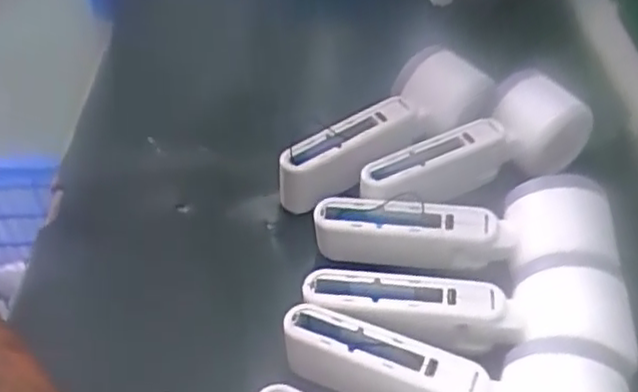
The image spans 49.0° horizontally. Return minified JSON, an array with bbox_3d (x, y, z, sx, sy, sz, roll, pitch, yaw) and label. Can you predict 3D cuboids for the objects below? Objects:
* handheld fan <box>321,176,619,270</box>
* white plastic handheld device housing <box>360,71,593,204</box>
[{"bbox_3d":[0.074,0.021,0.388,0.165,0.046,0.051,3,47,-1],"label":"handheld fan"},{"bbox_3d":[0.099,-0.028,0.436,0.166,0.054,0.042,-26,53,-25],"label":"white plastic handheld device housing"}]

